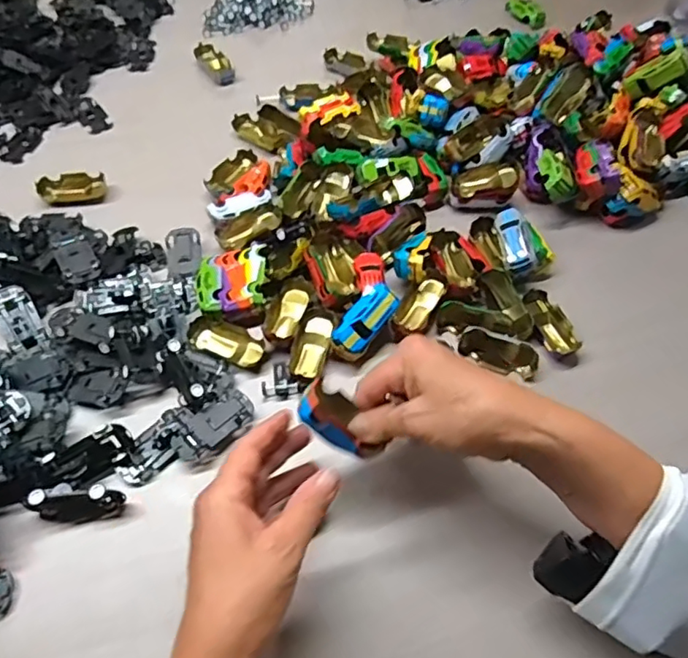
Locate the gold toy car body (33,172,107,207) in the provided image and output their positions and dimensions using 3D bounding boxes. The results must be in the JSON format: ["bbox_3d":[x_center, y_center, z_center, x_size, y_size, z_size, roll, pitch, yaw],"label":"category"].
[{"bbox_3d":[-0.272,-0.142,0.568,0.062,0.016,0.031,-17,58,-13],"label":"gold toy car body"}]

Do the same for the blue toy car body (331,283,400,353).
[{"bbox_3d":[0.017,-0.010,0.467,0.030,0.014,0.062,38,82,21],"label":"blue toy car body"}]

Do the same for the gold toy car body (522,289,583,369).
[{"bbox_3d":[0.184,-0.002,0.498,0.026,0.020,0.073,-16,58,-13],"label":"gold toy car body"}]

